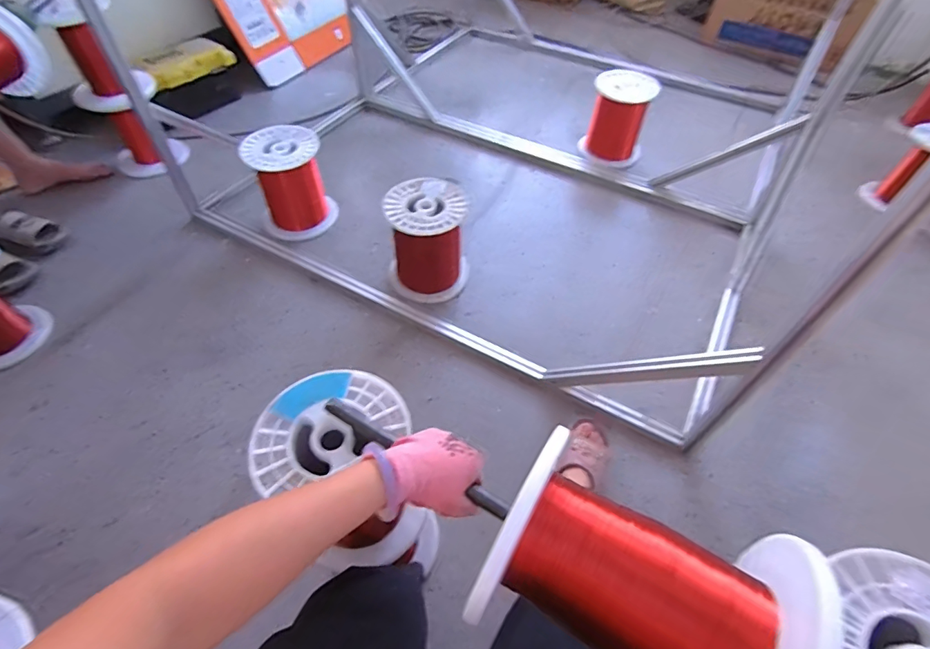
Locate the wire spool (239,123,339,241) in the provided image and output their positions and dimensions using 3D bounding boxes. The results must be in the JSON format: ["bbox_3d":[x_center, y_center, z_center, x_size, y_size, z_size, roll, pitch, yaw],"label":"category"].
[{"bbox_3d":[-0.491,-0.397,1.329,0.201,0.243,0.203,1,53,-1],"label":"wire spool"}]

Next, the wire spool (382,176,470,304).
[{"bbox_3d":[-0.095,-0.207,1.196,0.206,0.234,0.203,-3,53,-4],"label":"wire spool"}]

